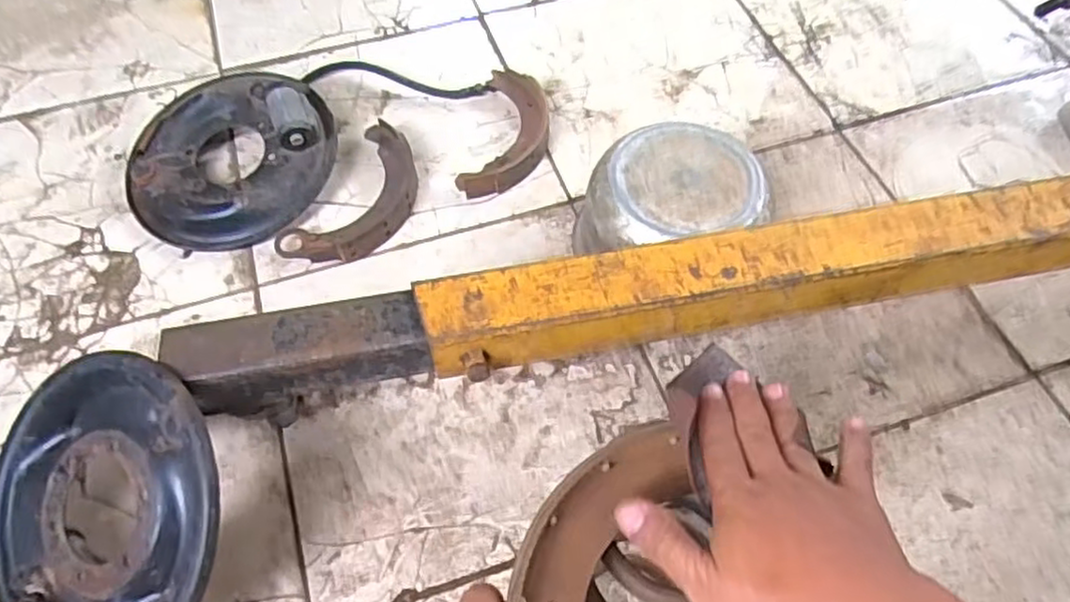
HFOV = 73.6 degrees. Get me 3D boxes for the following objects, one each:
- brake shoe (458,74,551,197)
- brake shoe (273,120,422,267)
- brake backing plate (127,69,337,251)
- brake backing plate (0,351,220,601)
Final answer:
[{"bbox_3d":[-0.031,-0.226,0.962,0.095,0.034,0.212,11,61,7],"label":"brake shoe"},{"bbox_3d":[-0.220,-0.127,0.908,0.120,0.032,0.223,26,64,14],"label":"brake shoe"},{"bbox_3d":[-0.387,-0.189,0.911,0.258,0.082,0.241,0,60,0],"label":"brake backing plate"},{"bbox_3d":[-0.369,0.181,0.622,0.259,0.032,0.262,-3,81,21],"label":"brake backing plate"}]

